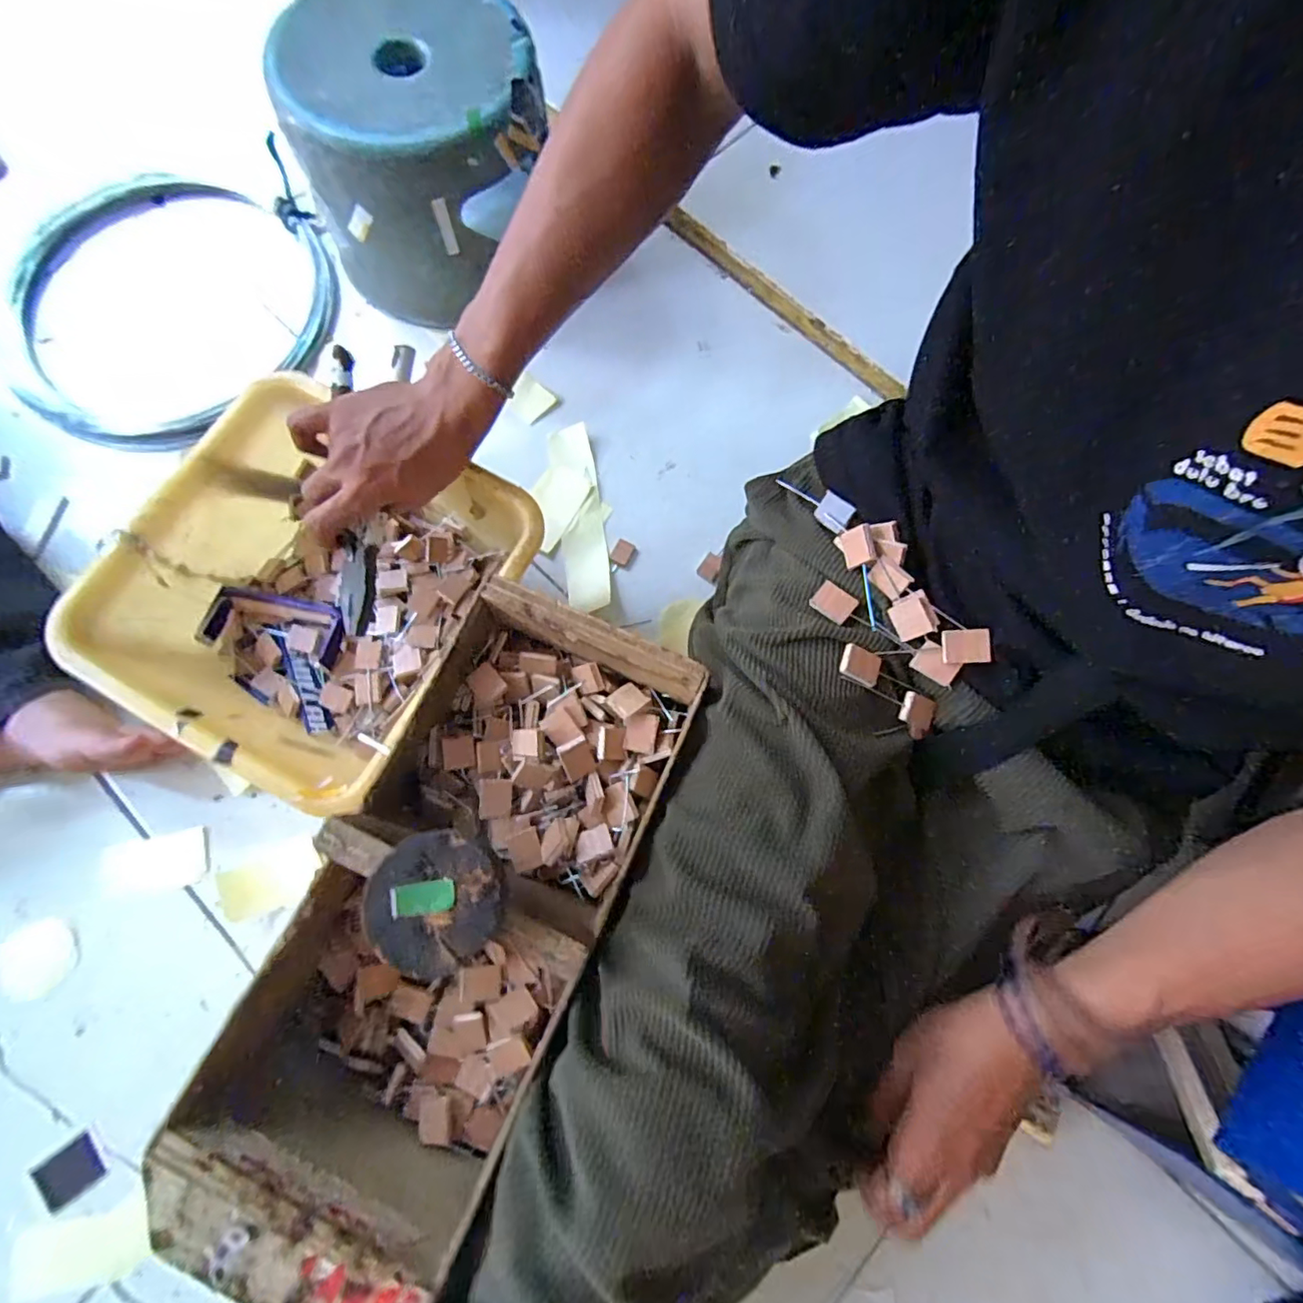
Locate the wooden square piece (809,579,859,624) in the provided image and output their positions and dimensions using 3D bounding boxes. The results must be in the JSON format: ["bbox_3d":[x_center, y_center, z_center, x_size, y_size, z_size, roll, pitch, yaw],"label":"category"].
[{"bbox_3d":[0.115,-0.031,0.352,0.024,0.004,0.020,39,77,8],"label":"wooden square piece"}]

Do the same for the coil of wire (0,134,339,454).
[{"bbox_3d":[-0.498,-0.368,0.570,0.349,0.053,0.293,-36,79,-10],"label":"coil of wire"}]

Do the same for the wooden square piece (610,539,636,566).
[{"bbox_3d":[-0.028,-0.097,0.549,0.020,0.004,0.024,25,76,4],"label":"wooden square piece"}]

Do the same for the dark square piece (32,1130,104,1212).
[{"bbox_3d":[-0.434,0.388,0.418,0.042,0.004,0.036,-39,80,-11],"label":"dark square piece"}]

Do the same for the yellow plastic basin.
[{"bbox_3d":[-0.251,-0.042,0.459,0.269,0.133,0.269,30,77,6],"label":"yellow plastic basin"}]

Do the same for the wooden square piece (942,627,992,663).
[{"bbox_3d":[0.187,-0.003,0.332,0.025,0.004,0.020,-3,83,20],"label":"wooden square piece"}]

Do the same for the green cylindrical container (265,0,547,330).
[{"bbox_3d":[-0.213,-0.476,0.541,0.212,0.165,0.204,0,76,-2],"label":"green cylindrical container"}]

